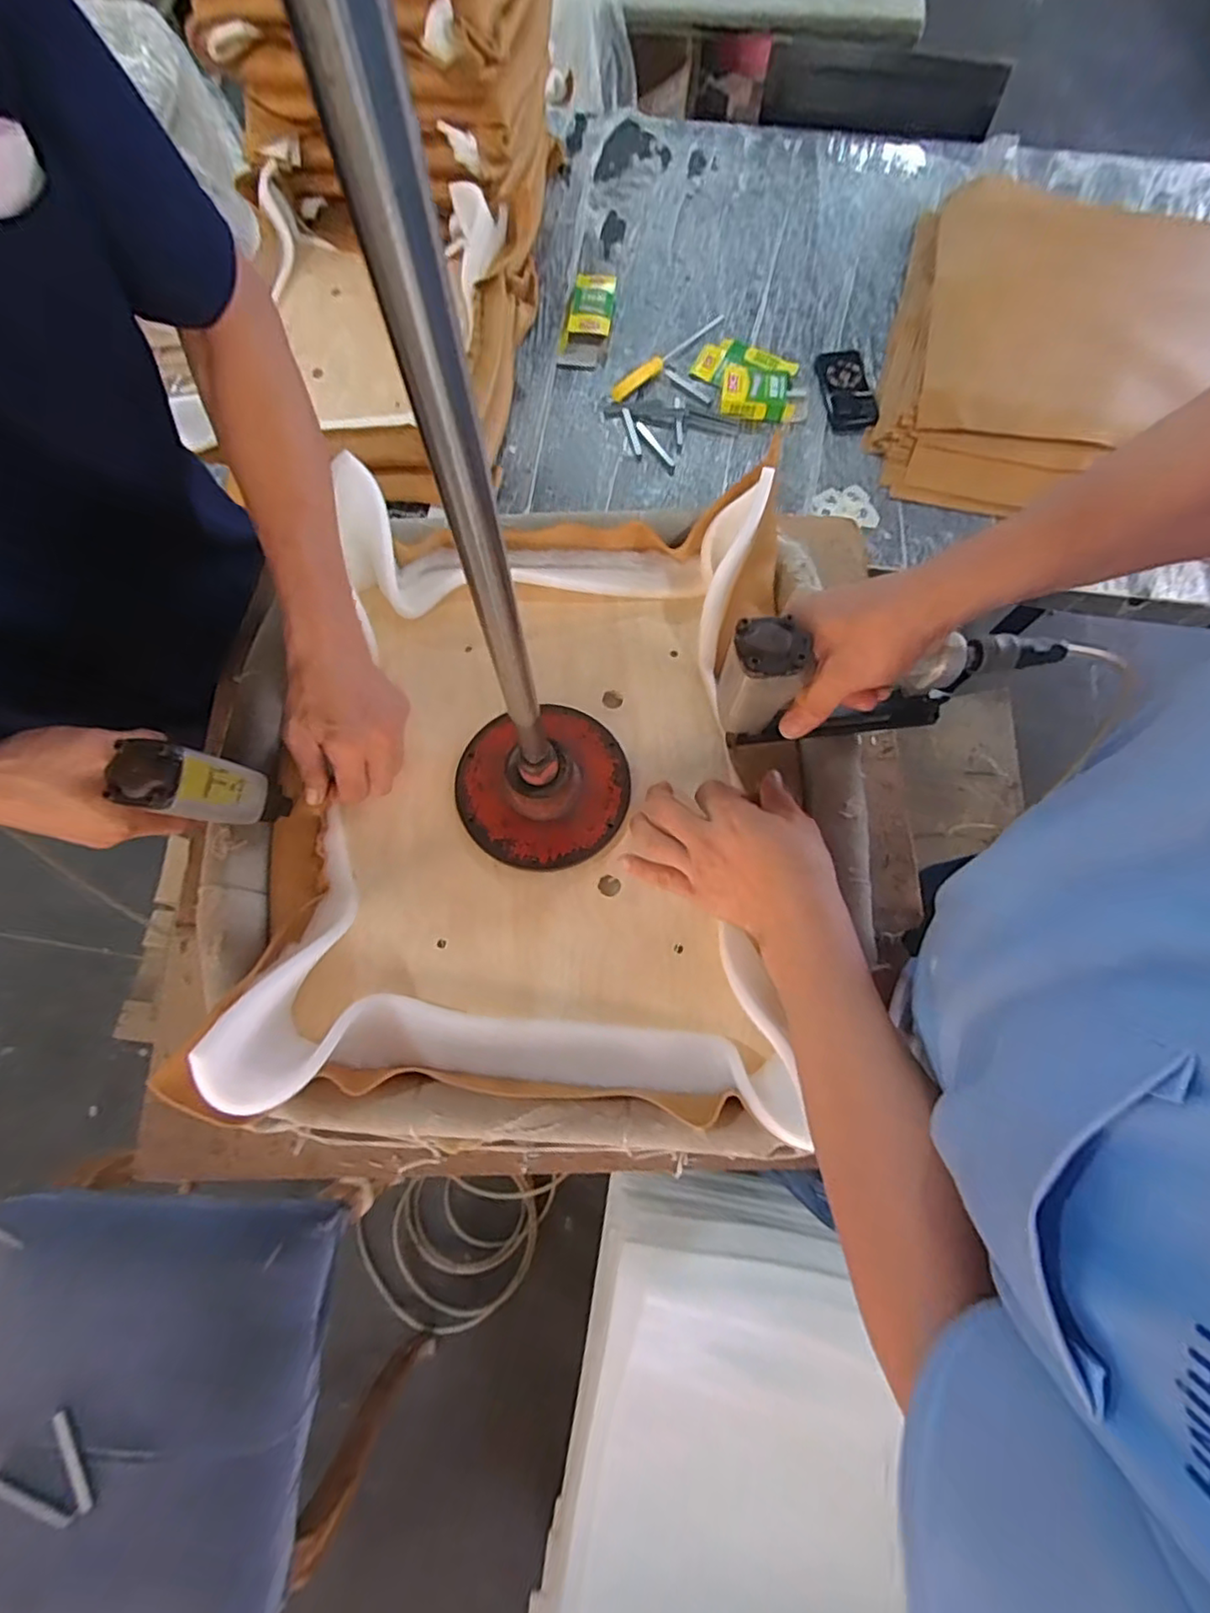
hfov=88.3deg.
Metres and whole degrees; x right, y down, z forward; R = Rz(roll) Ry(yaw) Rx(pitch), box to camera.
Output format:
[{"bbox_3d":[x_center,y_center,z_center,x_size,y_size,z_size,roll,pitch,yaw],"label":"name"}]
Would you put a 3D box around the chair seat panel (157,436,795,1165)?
[{"bbox_3d":[-0.044,-0.025,0.494,0.402,0.108,0.505,3,74,1],"label":"chair seat panel"}]

